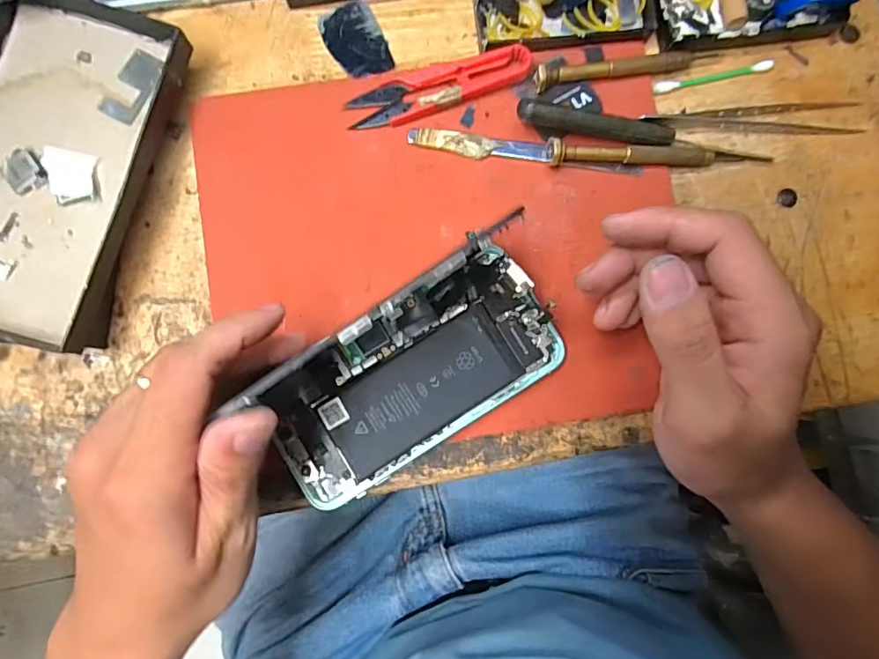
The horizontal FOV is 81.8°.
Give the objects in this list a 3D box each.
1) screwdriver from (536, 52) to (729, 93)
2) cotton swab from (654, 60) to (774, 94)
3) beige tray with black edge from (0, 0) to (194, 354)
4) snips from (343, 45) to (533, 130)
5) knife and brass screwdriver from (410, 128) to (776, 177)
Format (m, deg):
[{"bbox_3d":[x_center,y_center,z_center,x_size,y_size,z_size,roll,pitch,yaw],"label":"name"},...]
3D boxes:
[{"bbox_3d":[0.104,-0.144,0.277,0.109,0.011,0.011,-13,85,-3],"label":"screwdriver"},{"bbox_3d":[0.154,-0.142,0.283,0.069,0.004,0.006,-12,85,-3],"label":"cotton swab"},{"bbox_3d":[-0.197,-0.084,0.254,0.102,0.028,0.173,13,84,0],"label":"beige tray with black edge"},{"bbox_3d":[0.001,-0.130,0.274,0.098,0.012,0.022,-17,85,-3],"label":"snips"},{"bbox_3d":[0.082,-0.095,0.272,0.194,0.014,0.017,3,85,-1],"label":"knife and brass screwdriver"}]

